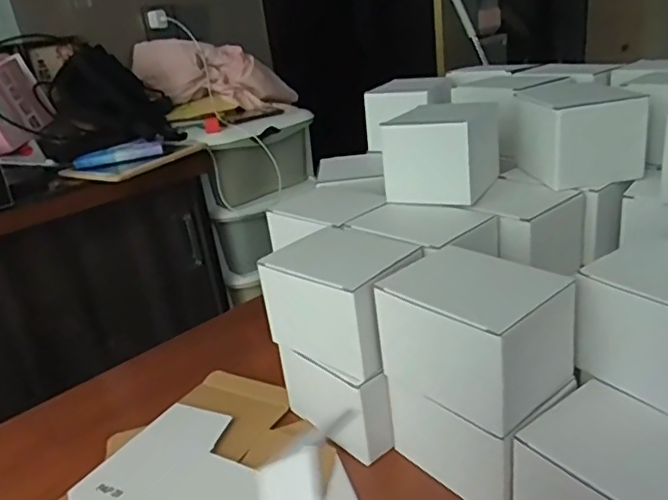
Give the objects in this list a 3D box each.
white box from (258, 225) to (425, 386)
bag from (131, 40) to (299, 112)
[{"bbox_3d":[0.014,0.042,0.500,0.128,0.079,0.099,14,31,41],"label":"white box"},{"bbox_3d":[-0.278,-0.446,1.481,0.437,0.154,0.134,1,15,-34],"label":"bag"}]

